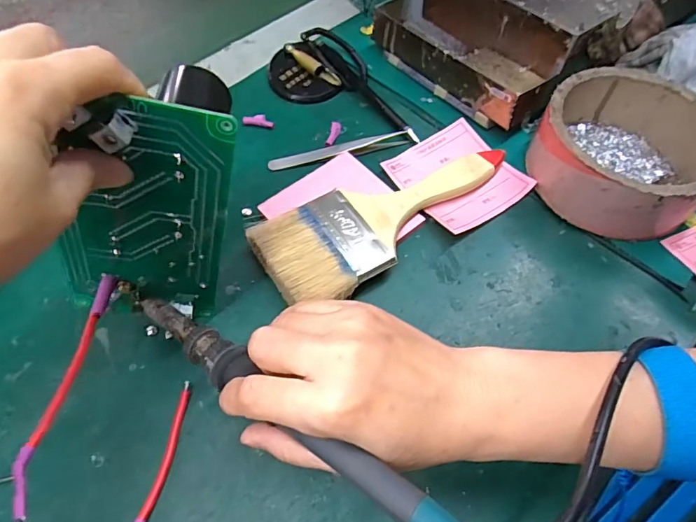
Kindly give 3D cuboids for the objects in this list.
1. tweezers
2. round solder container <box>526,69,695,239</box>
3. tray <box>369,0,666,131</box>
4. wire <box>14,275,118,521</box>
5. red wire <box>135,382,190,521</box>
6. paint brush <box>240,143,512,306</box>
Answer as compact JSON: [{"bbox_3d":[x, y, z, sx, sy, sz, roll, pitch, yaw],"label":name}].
[{"bbox_3d":[-0.006,-0.088,0.365,0.111,0.005,0.018,-15,60,-9],"label":"tweezers"},{"bbox_3d":[0.198,-0.080,0.335,0.116,0.051,0.119,0,59,0],"label":"round solder container"},{"bbox_3d":[0.197,-0.256,0.433,0.328,0.062,0.175,-37,66,-20],"label":"tray"},{"bbox_3d":[-0.129,0.054,0.215,0.008,0.008,0.122,-3,44,-1],"label":"wire"},{"bbox_3d":[-0.101,0.113,0.246,0.007,0.007,0.099,7,60,5],"label":"red wire"},{"bbox_3d":[0.031,-0.032,0.323,0.191,0.025,0.069,-29,63,-16],"label":"paint brush"}]

